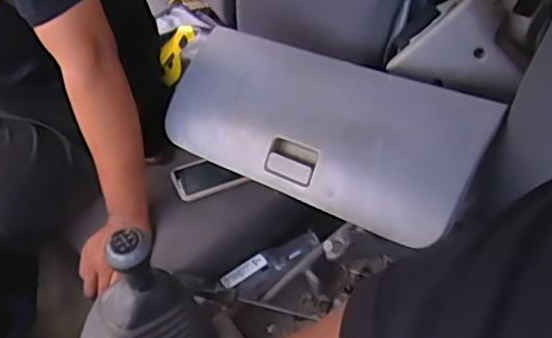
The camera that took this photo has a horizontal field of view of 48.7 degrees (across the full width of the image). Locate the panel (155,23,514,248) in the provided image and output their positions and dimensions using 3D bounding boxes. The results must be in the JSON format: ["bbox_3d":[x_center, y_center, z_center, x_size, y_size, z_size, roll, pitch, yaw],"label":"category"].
[{"bbox_3d":[0.039,-0.064,0.816,0.459,0.035,0.195,22,85,35],"label":"panel"}]

